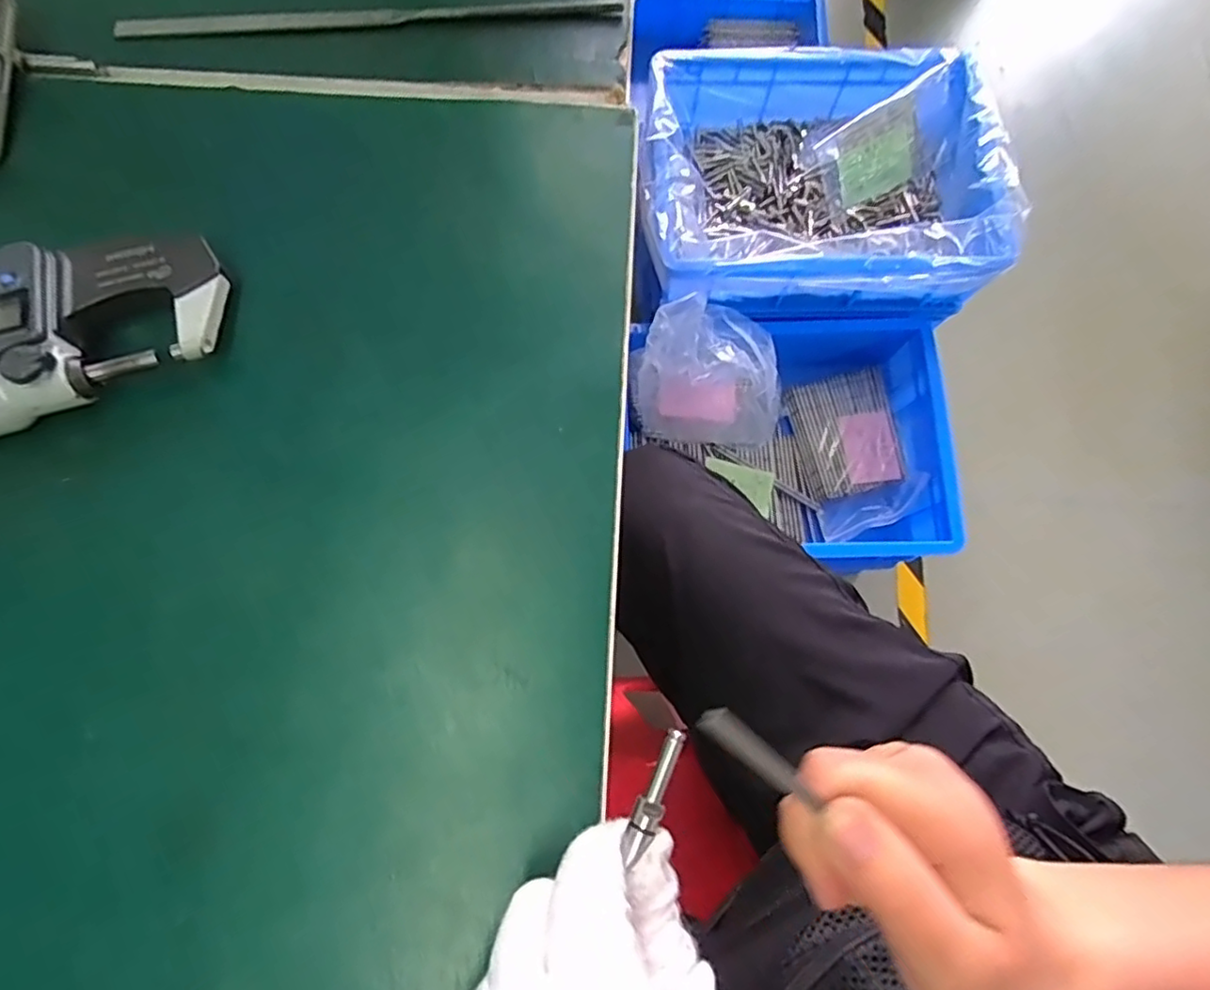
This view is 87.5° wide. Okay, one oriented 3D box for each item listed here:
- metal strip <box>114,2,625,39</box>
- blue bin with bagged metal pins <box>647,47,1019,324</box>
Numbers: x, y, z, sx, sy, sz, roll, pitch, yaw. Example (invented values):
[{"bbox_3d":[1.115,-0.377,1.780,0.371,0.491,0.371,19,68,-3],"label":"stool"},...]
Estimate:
[{"bbox_3d":[-0.092,-0.187,0.248,0.194,0.005,0.007,-2,77,-1],"label":"metal strip"},{"bbox_3d":[0.244,-0.366,0.755,0.393,0.121,0.287,-2,77,-1],"label":"blue bin with bagged metal pins"}]

